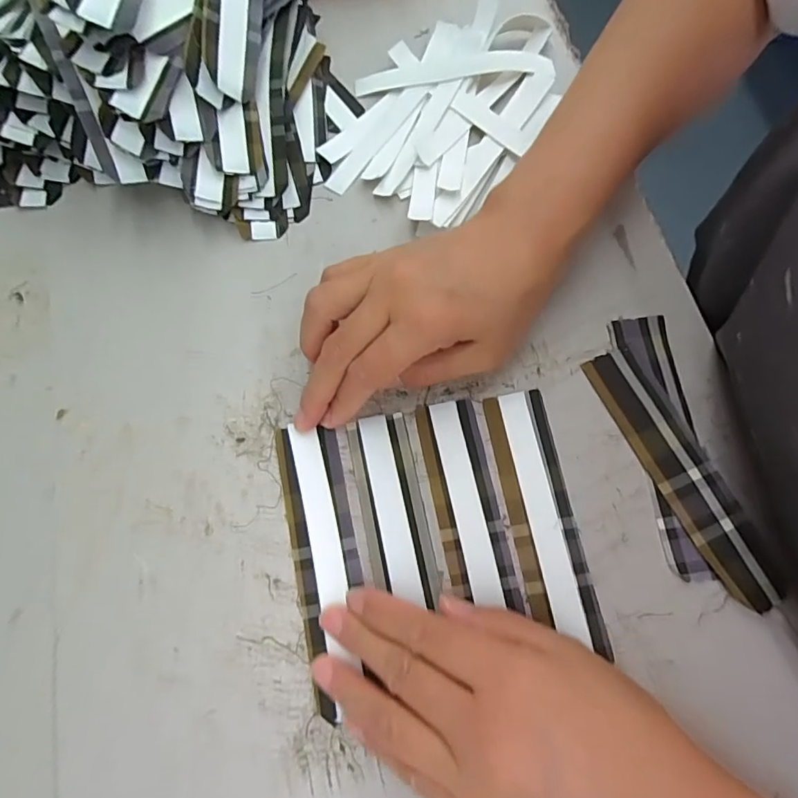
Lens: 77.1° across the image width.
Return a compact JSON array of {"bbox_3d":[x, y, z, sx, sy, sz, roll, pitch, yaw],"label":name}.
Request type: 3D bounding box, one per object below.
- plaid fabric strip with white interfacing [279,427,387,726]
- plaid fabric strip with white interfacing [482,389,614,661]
[{"bbox_3d":[-0.036,0.077,0.250,0.034,0.007,0.135,-11,71,-4],"label":"plaid fabric strip with white interfacing"},{"bbox_3d":[0.072,0.058,0.258,0.032,0.005,0.127,-10,71,-4],"label":"plaid fabric strip with white interfacing"}]

